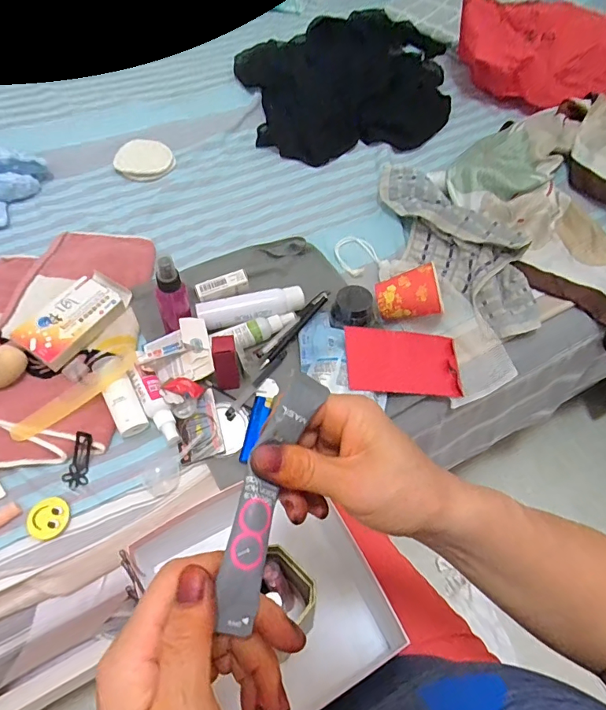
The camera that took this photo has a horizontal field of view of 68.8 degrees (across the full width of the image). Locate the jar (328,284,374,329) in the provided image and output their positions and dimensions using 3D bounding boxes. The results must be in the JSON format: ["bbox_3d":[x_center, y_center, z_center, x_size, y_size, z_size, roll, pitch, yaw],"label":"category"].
[{"bbox_3d":[0.066,-0.057,0.608,0.059,0.049,0.057,-23,61,-16],"label":"jar"}]

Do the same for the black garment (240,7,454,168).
[{"bbox_3d":[0.103,-0.613,0.960,0.494,0.063,0.477,-17,60,-12],"label":"black garment"}]

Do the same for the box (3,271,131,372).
[{"bbox_3d":[-0.296,-0.050,0.574,0.080,0.024,0.139,29,61,16],"label":"box"}]

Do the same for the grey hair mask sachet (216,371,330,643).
[{"bbox_3d":[-0.018,0.072,0.234,0.025,0.015,0.130,16,72,8],"label":"grey hair mask sachet"}]

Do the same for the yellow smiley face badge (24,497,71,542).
[{"bbox_3d":[-0.275,0.176,0.476,0.042,0.004,0.043,1,57,-1],"label":"yellow smiley face badge"}]

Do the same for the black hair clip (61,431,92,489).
[{"bbox_3d":[-0.254,0.118,0.502,0.025,0.014,0.062,5,79,2],"label":"black hair clip"}]

